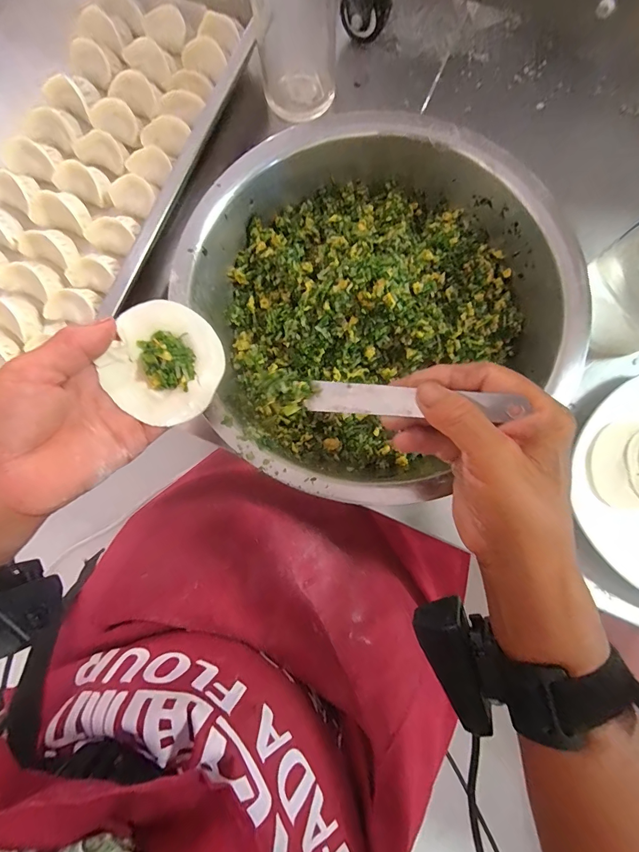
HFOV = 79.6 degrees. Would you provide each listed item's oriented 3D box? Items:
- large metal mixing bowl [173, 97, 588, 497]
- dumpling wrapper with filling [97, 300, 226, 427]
[{"bbox_3d":[0.038,-0.093,0.296,0.276,0.078,0.266,0,79,0],"label":"large metal mixing bowl"},{"bbox_3d":[-0.092,-0.038,0.230,0.065,0.014,0.070,0,79,0],"label":"dumpling wrapper with filling"}]

